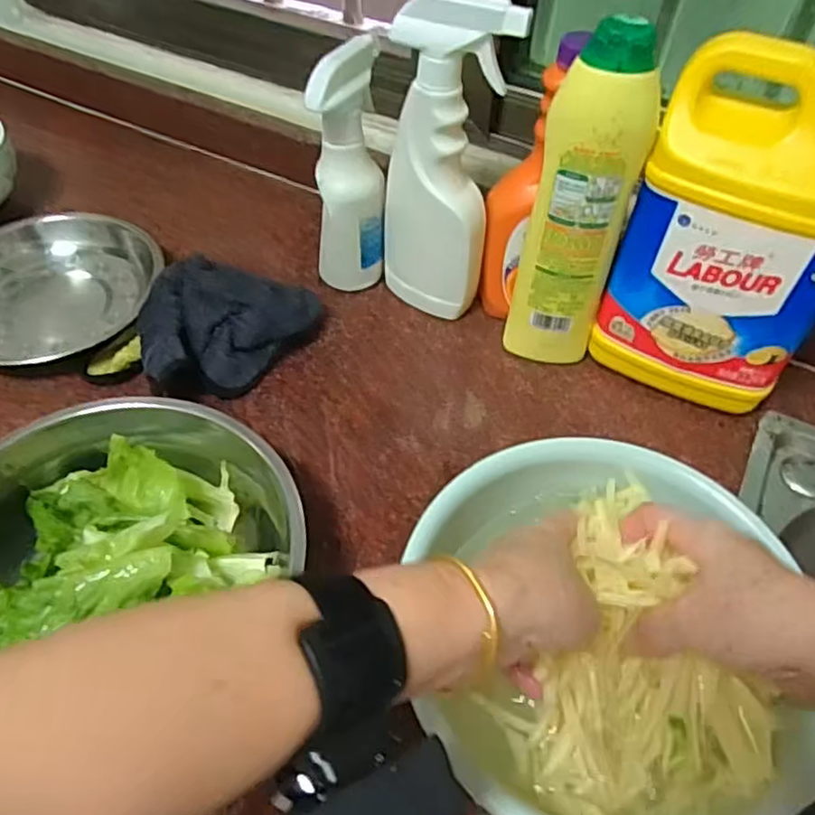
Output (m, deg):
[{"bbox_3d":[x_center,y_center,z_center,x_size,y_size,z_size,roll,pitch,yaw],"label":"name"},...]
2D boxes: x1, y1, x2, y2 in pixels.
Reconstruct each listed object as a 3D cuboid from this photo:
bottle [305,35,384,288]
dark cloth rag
[{"bbox_3d":[-0.048,-0.193,0.556,0.055,0.192,0.060,3,50,-1],"label":"bottle"},{"bbox_3d":[-0.154,-0.061,0.543,0.127,0.055,0.127,11,52,7],"label":"dark cloth rag"}]

